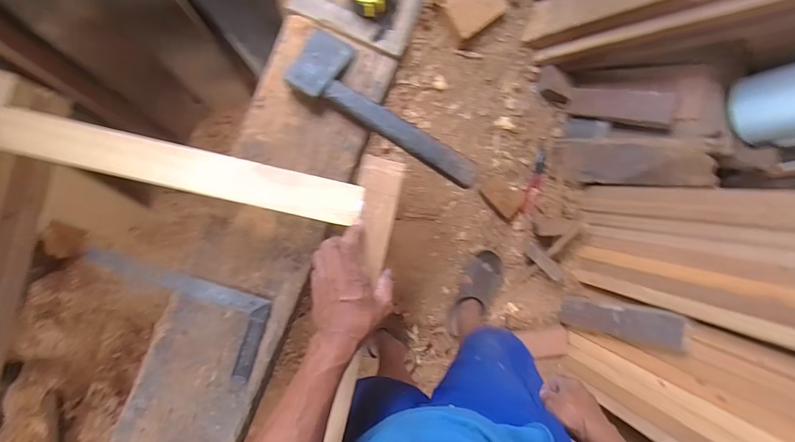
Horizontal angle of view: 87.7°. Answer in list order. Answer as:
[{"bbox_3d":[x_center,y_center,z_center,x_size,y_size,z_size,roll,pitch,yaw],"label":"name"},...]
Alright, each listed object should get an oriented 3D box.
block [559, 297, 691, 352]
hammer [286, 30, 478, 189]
[{"bbox_3d":[0.607,0.273,1.139,0.037,0.357,0.088,-6,92,-30],"label":"block"},{"bbox_3d":[-0.009,-0.180,0.652,0.329,0.052,0.104,30,89,-4],"label":"hammer"}]

